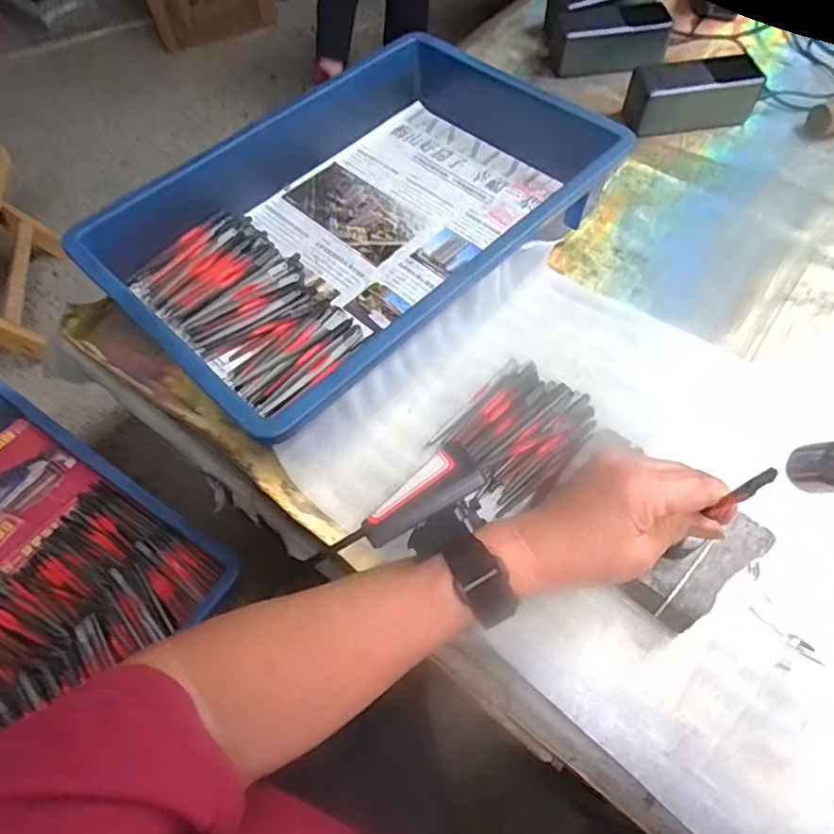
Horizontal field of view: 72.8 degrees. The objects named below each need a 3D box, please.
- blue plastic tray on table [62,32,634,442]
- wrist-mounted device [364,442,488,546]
[{"bbox_3d":[-0.045,-0.183,0.518,0.430,0.072,0.285,-41,67,-19],"label":"blue plastic tray on table"},{"bbox_3d":[0.002,0.043,0.302,0.069,0.010,0.026,-37,65,-3],"label":"wrist-mounted device"}]

